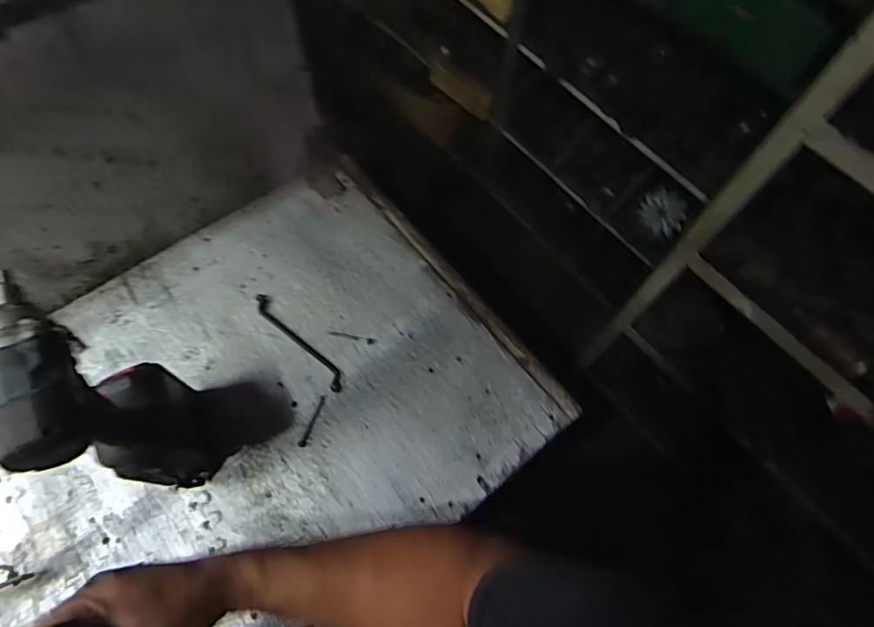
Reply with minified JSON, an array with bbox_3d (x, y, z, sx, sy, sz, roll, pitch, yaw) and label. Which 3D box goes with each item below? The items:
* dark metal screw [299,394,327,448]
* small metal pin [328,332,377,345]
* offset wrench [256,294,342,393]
[{"bbox_3d":[-0.168,0.145,0.695,0.009,0.004,0.073,18,66,5],"label":"dark metal screw"},{"bbox_3d":[-0.123,0.034,0.748,0.069,0.004,0.009,14,66,3],"label":"small metal pin"},{"bbox_3d":[-0.197,0.039,0.739,0.026,0.015,0.185,-41,74,-19],"label":"offset wrench"}]

